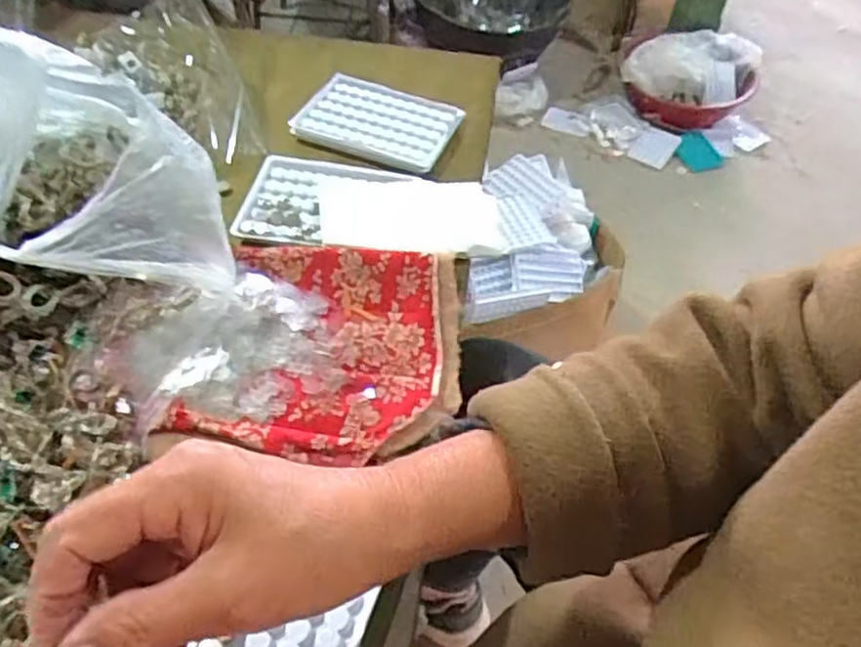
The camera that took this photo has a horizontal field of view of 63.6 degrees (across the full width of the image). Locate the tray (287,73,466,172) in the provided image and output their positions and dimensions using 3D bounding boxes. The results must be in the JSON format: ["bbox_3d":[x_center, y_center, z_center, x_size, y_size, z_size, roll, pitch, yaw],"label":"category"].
[{"bbox_3d":[-0.048,-0.178,0.610,0.132,0.013,0.091,20,53,12],"label":"tray"}]

